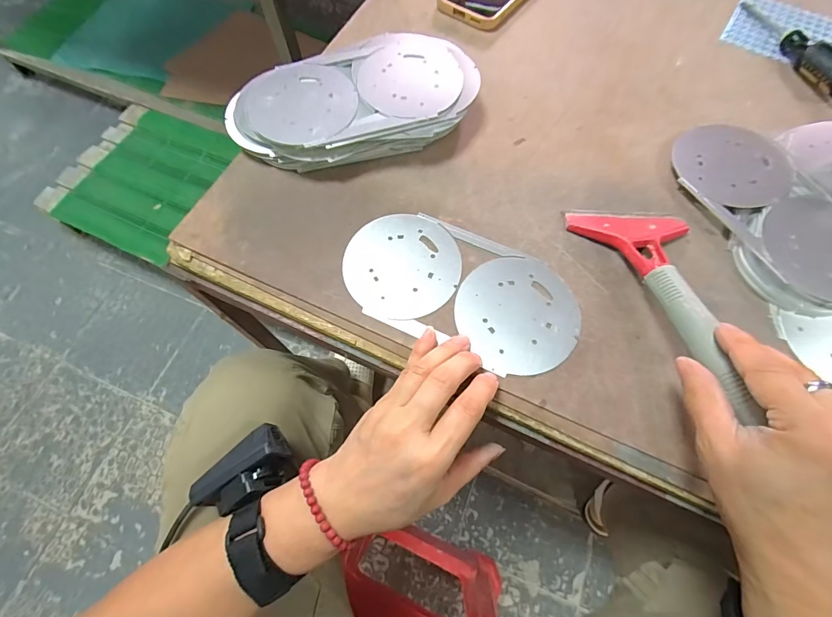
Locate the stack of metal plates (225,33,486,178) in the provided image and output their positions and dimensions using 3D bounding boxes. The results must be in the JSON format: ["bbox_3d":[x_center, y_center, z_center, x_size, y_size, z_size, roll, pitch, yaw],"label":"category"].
[{"bbox_3d":[-0.057,-0.189,0.358,0.228,0.037,0.125,-19,69,-7],"label":"stack of metal plates"}]

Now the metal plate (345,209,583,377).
[{"bbox_3d":[0.035,-0.017,0.305,0.186,0.004,0.099,24,70,9],"label":"metal plate"}]

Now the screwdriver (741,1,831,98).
[{"bbox_3d":[0.391,-0.277,0.388,0.032,0.028,0.160,-11,68,-4],"label":"screwdriver"}]

